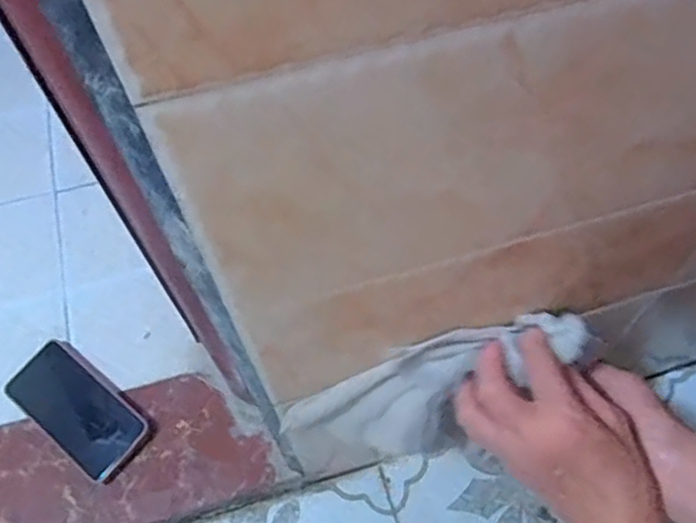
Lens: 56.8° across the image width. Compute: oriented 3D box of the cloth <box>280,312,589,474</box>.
[{"bbox_3d":[0.054,0.087,0.423,0.210,0.057,0.056,-28,63,8],"label":"cloth"}]

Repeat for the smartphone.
[{"bbox_3d":[-0.290,0.155,0.690,0.154,0.010,0.080,34,67,18],"label":"smartphone"}]

